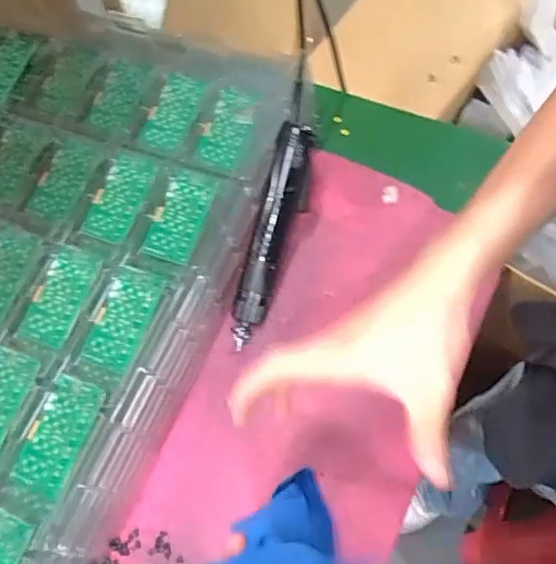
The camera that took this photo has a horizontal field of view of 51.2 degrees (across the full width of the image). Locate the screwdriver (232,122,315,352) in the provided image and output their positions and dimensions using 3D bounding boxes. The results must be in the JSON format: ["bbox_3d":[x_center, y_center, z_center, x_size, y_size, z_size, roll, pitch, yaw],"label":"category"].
[{"bbox_3d":[-0.004,-0.044,0.575,0.042,0.031,0.223,16,94,6],"label":"screwdriver"}]

